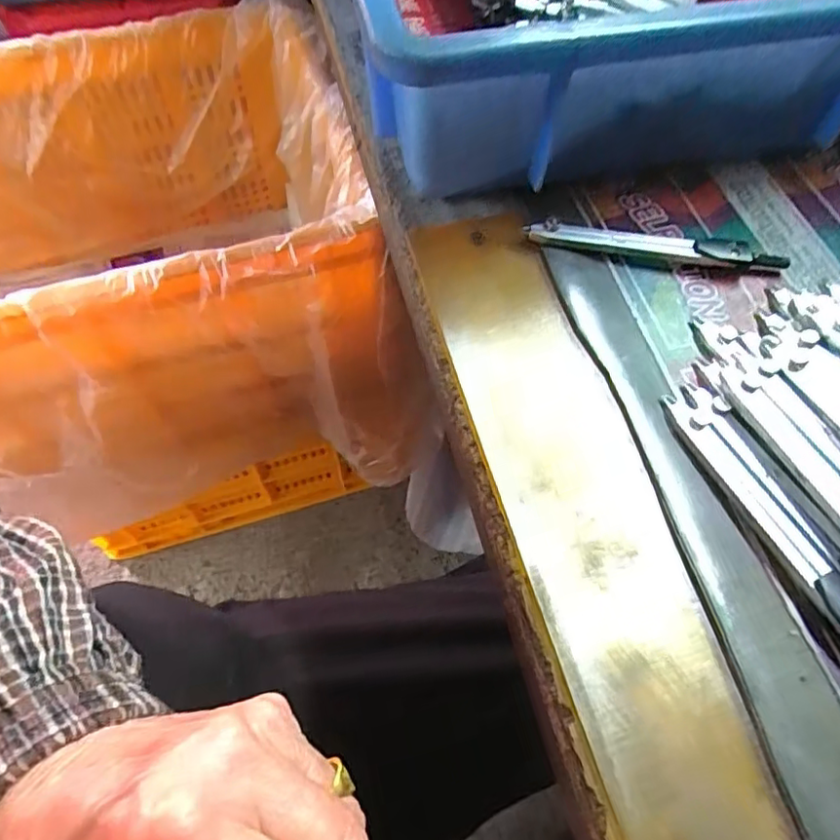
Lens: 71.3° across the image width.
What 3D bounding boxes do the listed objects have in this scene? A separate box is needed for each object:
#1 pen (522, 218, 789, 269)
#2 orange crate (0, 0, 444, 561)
[{"bbox_3d":[0.103,-0.076,0.257,0.110,0.009,0.011,8,60,2],"label":"pen"},{"bbox_3d":[-0.289,-0.149,0.556,0.503,0.268,0.407,-10,61,-6],"label":"orange crate"}]

